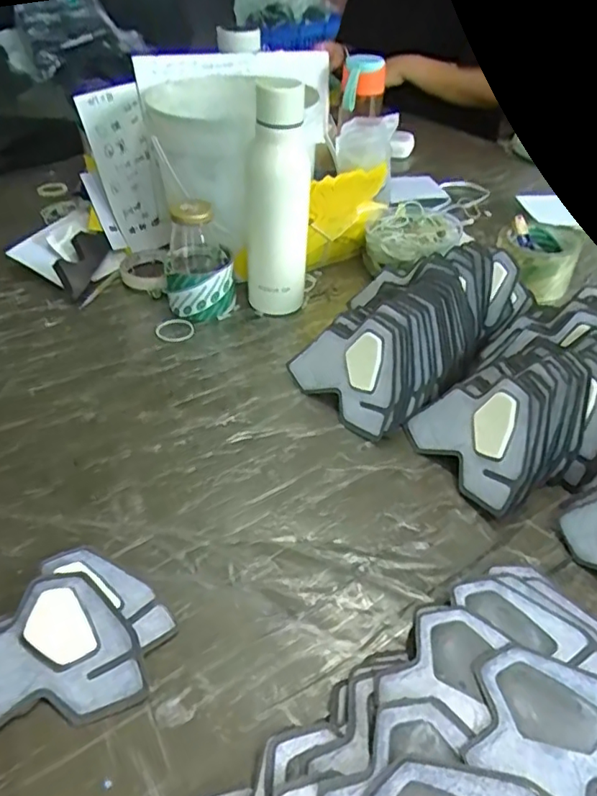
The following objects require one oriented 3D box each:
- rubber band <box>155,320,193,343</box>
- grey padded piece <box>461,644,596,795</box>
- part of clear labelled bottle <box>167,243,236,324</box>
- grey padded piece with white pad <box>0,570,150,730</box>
[{"bbox_3d":[-0.142,-0.078,0.662,0.042,0.008,0.035,-4,40,-11],"label":"rubber band"},{"bbox_3d":[0.152,0.185,0.319,0.103,0.008,0.078,16,44,17],"label":"grey padded piece"},{"bbox_3d":[-0.116,-0.135,0.684,0.080,0.065,0.073,-6,40,-10],"label":"part of clear labelled bottle"},{"bbox_3d":[-0.168,0.163,0.363,0.122,0.012,0.099,-13,43,-20],"label":"grey padded piece with white pad"}]

